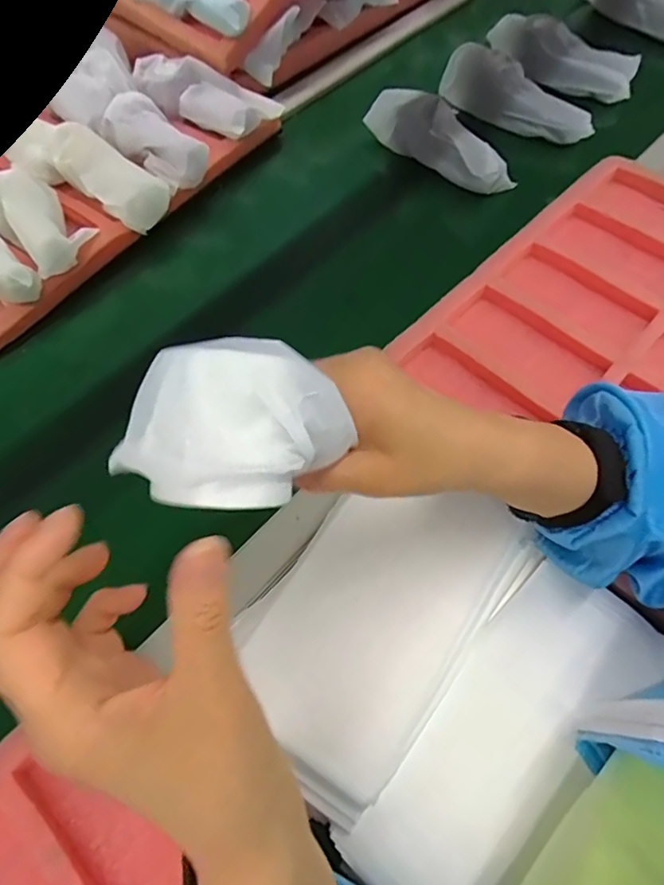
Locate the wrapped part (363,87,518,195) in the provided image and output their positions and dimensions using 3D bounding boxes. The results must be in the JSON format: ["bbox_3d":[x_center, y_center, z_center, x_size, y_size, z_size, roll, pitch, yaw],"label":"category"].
[{"bbox_3d":[0.128,-0.372,0.660,0.051,0.043,0.199,-41,67,-19],"label":"wrapped part"}]

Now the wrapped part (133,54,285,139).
[{"bbox_3d":[-0.164,-0.445,0.694,0.183,0.042,0.089,25,65,15],"label":"wrapped part"}]

